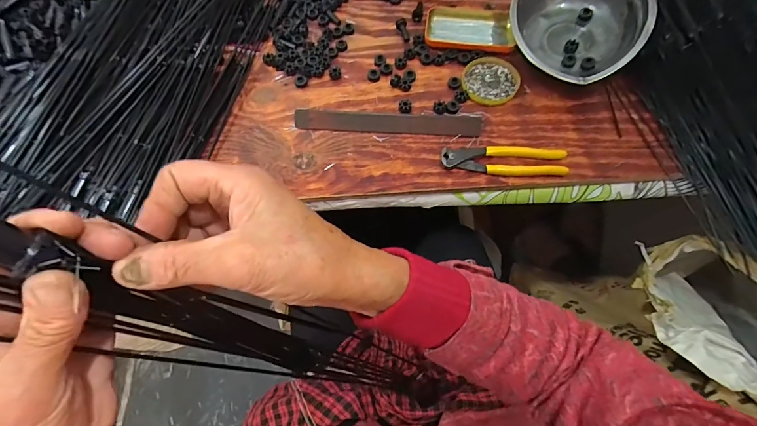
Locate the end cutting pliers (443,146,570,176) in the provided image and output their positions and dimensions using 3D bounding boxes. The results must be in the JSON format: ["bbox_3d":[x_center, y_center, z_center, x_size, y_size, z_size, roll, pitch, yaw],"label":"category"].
[{"bbox_3d":[0.168,-0.068,0.502,0.161,0.022,0.040,2,66,3],"label":"end cutting pliers"}]

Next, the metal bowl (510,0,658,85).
[{"bbox_3d":[0.281,-0.273,0.538,0.178,0.084,0.171,-1,66,1],"label":"metal bowl"}]

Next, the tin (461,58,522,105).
[{"bbox_3d":[0.168,-0.200,0.563,0.083,0.009,0.082,-1,66,1],"label":"tin"}]

